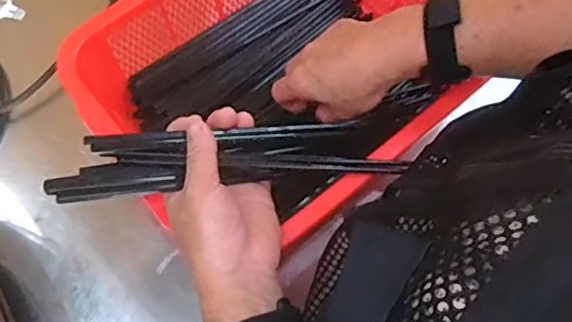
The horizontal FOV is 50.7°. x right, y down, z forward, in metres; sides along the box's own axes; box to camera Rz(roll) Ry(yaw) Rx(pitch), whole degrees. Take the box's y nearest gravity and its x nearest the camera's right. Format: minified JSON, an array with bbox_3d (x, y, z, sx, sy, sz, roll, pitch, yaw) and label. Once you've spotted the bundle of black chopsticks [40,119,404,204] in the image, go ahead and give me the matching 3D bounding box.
[{"bbox_3d":[-0.040,0.001,0.450,0.250,0.033,0.051,-5,67,-19],"label":"bundle of black chopsticks"}]

